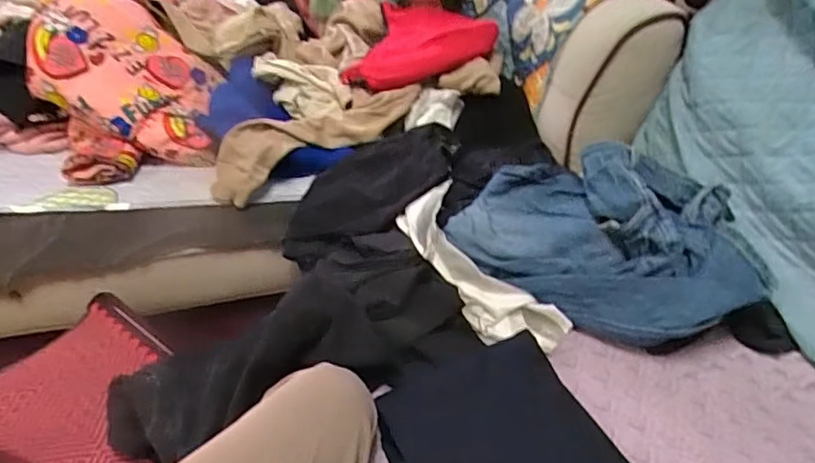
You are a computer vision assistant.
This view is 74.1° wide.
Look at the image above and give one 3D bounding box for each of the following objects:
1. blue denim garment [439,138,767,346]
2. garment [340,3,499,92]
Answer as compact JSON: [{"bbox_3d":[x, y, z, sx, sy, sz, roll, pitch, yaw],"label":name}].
[{"bbox_3d":[0.241,0.000,0.680,0.358,0.144,0.201,15,39,15],"label":"blue denim garment"},{"bbox_3d":[0.044,-0.386,1.134,0.272,0.113,0.376,11,38,10],"label":"garment"}]

